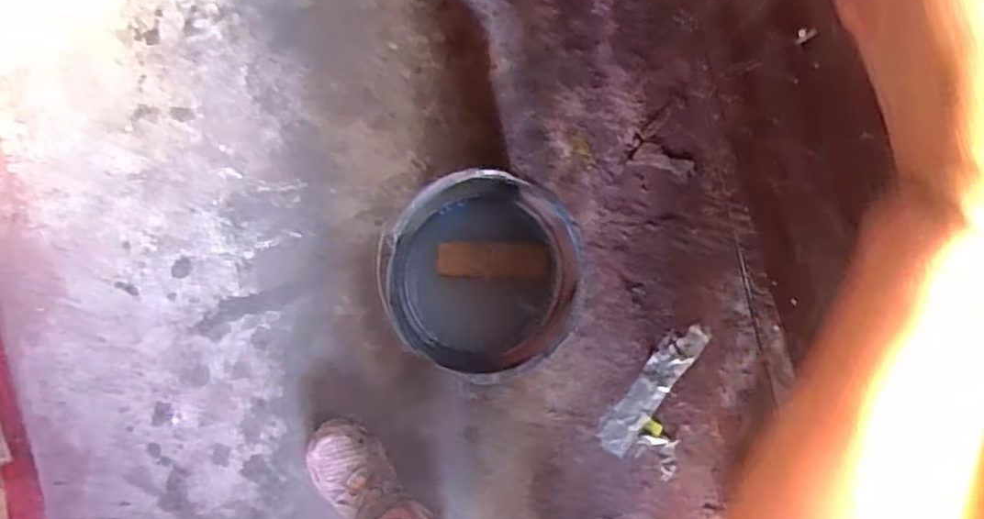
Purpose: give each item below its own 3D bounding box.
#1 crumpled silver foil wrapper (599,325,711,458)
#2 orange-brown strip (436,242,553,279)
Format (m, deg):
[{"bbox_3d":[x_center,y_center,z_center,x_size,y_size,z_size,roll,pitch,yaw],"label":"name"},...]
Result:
[{"bbox_3d":[0.276,0.219,1.144,0.065,0.008,0.259,38,85,-5],"label":"crumpled silver foil wrapper"},{"bbox_3d":[0.002,0.001,0.961,0.156,0.026,0.048,1,88,2],"label":"orange-brown strip"}]

